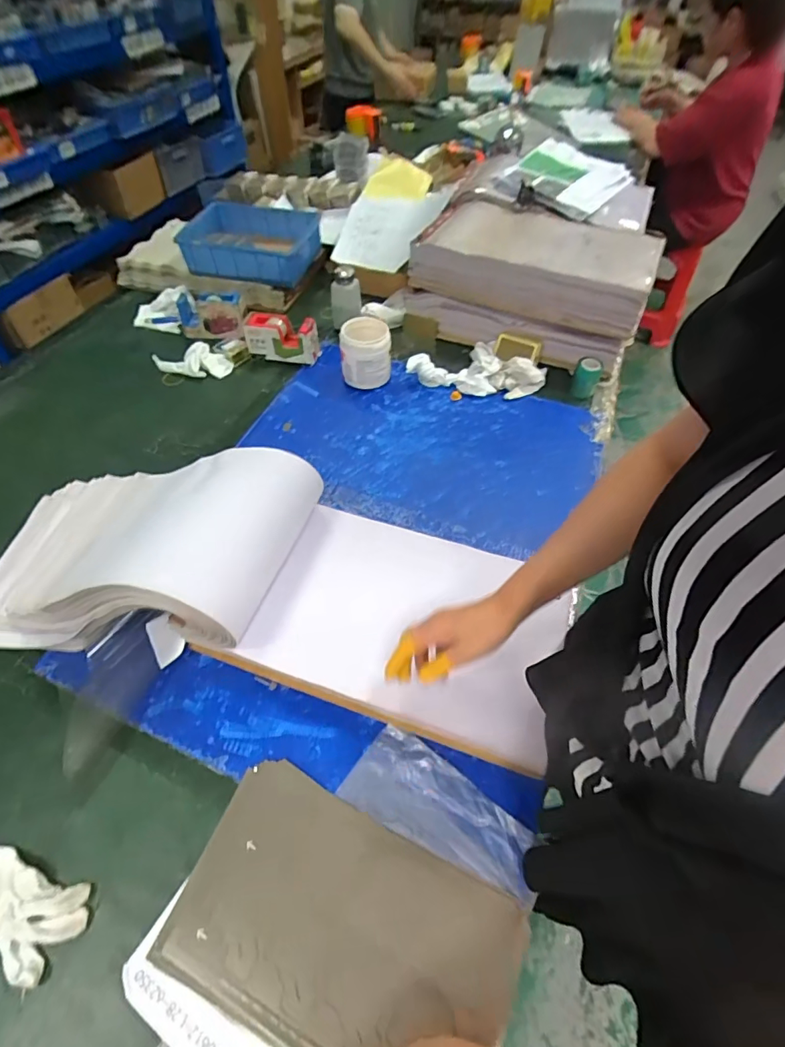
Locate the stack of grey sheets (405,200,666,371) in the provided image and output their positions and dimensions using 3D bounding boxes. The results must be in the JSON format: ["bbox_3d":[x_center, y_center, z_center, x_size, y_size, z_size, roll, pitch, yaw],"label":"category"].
[{"bbox_3d":[0.287,-0.504,1.014,0.442,0.184,0.239,20,55,13],"label":"stack of grey sheets"}]

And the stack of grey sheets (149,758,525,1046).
[{"bbox_3d":[-0.048,0.387,0.457,0.311,0.016,0.185,22,56,14],"label":"stack of grey sheets"}]

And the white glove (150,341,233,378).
[{"bbox_3d":[-0.415,-0.332,0.972,0.164,0.048,0.055,4,53,1],"label":"white glove"}]

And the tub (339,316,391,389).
[{"bbox_3d":[-0.051,-0.330,0.931,0.095,0.104,0.092,1,53,-1],"label":"tub"}]

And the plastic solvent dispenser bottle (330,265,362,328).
[{"bbox_3d":[-0.101,-0.492,1.043,0.062,0.121,0.056,0,53,-2],"label":"plastic solvent dispenser bottle"}]

